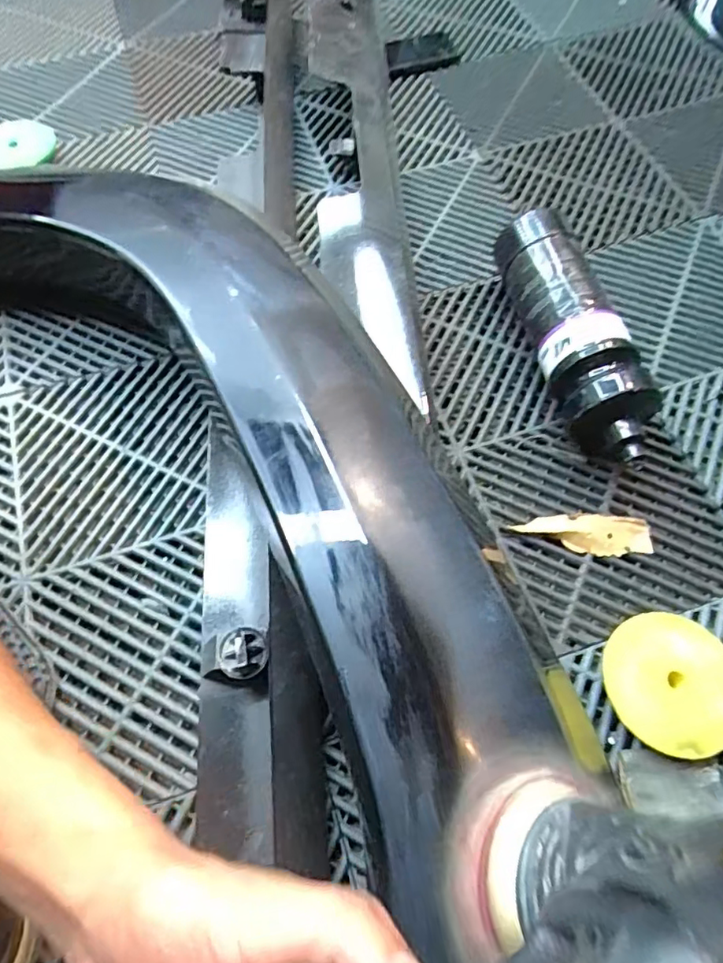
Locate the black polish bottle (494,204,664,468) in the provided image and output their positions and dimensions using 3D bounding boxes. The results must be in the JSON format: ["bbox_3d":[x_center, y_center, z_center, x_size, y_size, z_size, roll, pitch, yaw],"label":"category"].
[{"bbox_3d":[0.201,-0.142,0.548,0.081,0.087,0.269,-14,64,-6],"label":"black polish bottle"}]

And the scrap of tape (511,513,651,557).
[{"bbox_3d":[0.194,0.046,0.498,0.117,0.012,0.035,4,64,2],"label":"scrap of tape"}]

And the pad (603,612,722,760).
[{"bbox_3d":[0.234,0.153,0.435,0.094,0.032,0.098,25,66,12],"label":"pad"}]

